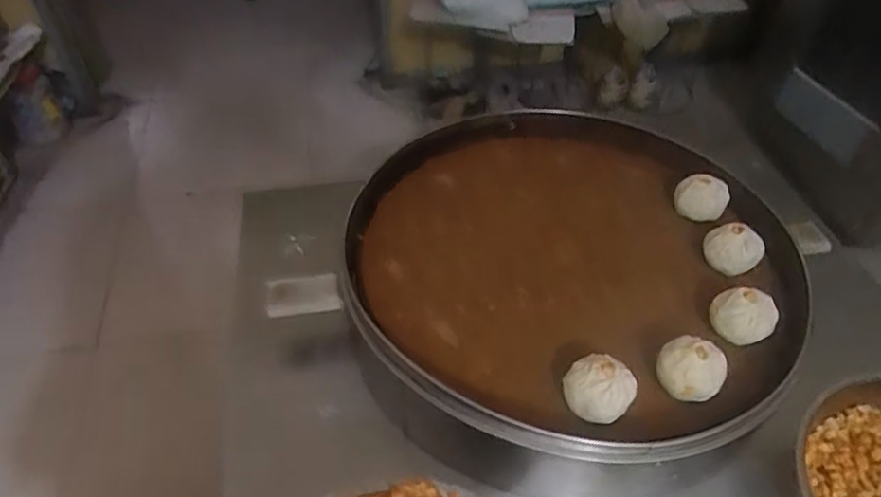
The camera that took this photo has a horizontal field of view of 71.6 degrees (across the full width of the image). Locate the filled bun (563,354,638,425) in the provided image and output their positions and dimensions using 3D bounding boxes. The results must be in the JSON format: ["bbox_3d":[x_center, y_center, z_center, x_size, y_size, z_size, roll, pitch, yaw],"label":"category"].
[{"bbox_3d":[0.139,0.123,0.536,0.059,0.034,0.051,15,48,13],"label":"filled bun"}]

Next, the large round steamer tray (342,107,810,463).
[{"bbox_3d":[0.148,0.000,0.699,0.440,0.096,0.505,26,51,22],"label":"large round steamer tray"}]

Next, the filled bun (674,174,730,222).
[{"bbox_3d":[0.310,-0.060,0.725,0.057,0.036,0.049,26,51,22],"label":"filled bun"}]

